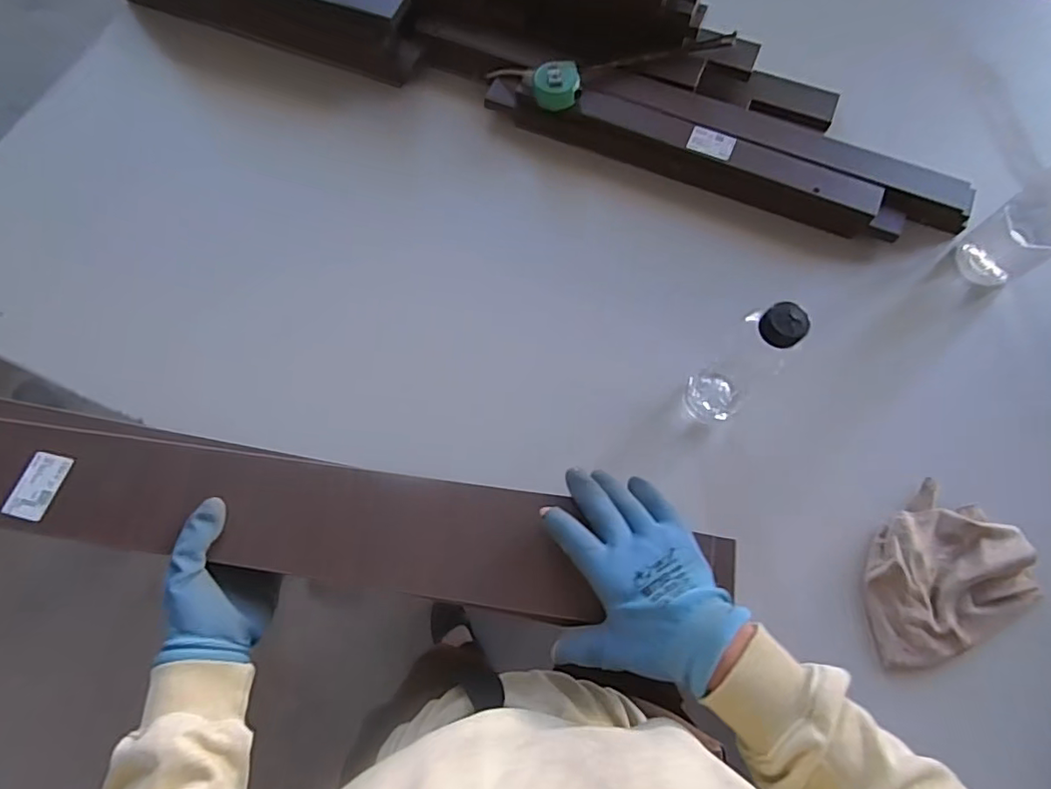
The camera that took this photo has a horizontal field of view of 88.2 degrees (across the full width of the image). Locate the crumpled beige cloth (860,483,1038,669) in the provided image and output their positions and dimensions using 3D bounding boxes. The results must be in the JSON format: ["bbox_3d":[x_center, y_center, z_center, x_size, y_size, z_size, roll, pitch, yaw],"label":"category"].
[{"bbox_3d":[0.463,0.197,0.613,0.209,0.034,0.166,-20,71,-5],"label":"crumpled beige cloth"}]

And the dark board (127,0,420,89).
[{"bbox_3d":[-0.434,-0.636,0.861,0.554,0.087,0.104,22,72,9],"label":"dark board"}]

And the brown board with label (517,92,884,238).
[{"bbox_3d":[0.234,-0.346,0.785,0.532,0.048,0.080,23,73,10],"label":"brown board with label"}]

